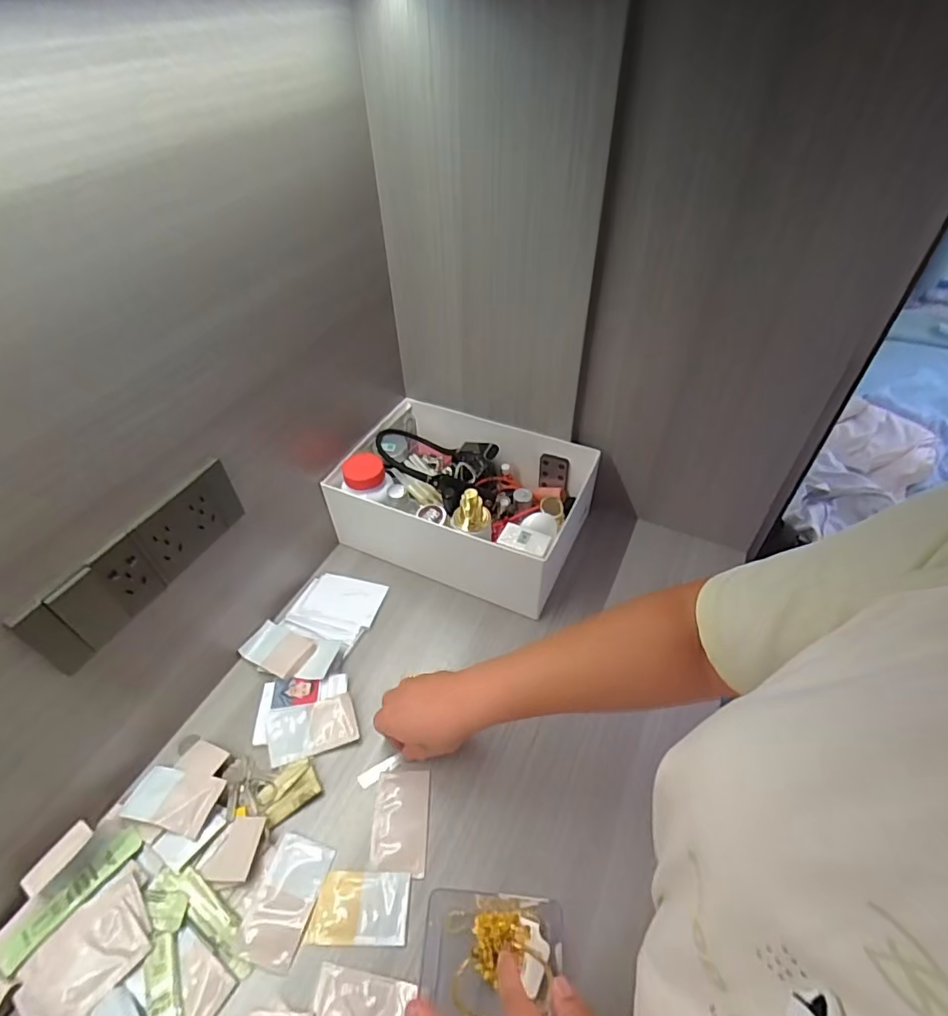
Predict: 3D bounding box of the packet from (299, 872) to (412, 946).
[{"bbox_3d":[-0.096,0.333,0.441,0.080,0.004,0.049,1,47,1],"label":"packet"}]

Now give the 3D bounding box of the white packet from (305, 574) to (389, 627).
[{"bbox_3d":[-0.160,0.113,0.661,0.091,0.004,0.066,9,40,13],"label":"white packet"}]

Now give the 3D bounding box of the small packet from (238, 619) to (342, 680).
[{"bbox_3d":[-0.212,0.162,0.600,0.109,0.007,0.059,14,49,13],"label":"small packet"}]

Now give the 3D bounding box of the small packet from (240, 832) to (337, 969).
[{"bbox_3d":[-0.159,0.331,0.448,0.049,0.006,0.085,12,48,11],"label":"small packet"}]

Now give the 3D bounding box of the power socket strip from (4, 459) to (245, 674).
[{"bbox_3d":[-0.275,0.042,0.446,0.012,0.069,0.191,19,50,19],"label":"power socket strip"}]

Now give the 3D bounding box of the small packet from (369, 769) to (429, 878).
[{"bbox_3d":[-0.068,0.287,0.486,0.049,0.006,0.084,0,47,0],"label":"small packet"}]

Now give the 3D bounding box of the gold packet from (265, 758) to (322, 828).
[{"bbox_3d":[-0.176,0.268,0.502,0.053,0.007,0.040,-27,53,-23],"label":"gold packet"}]

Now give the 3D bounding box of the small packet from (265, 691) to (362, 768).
[{"bbox_3d":[-0.167,0.225,0.540,0.090,0.009,0.054,-8,48,-8],"label":"small packet"}]

